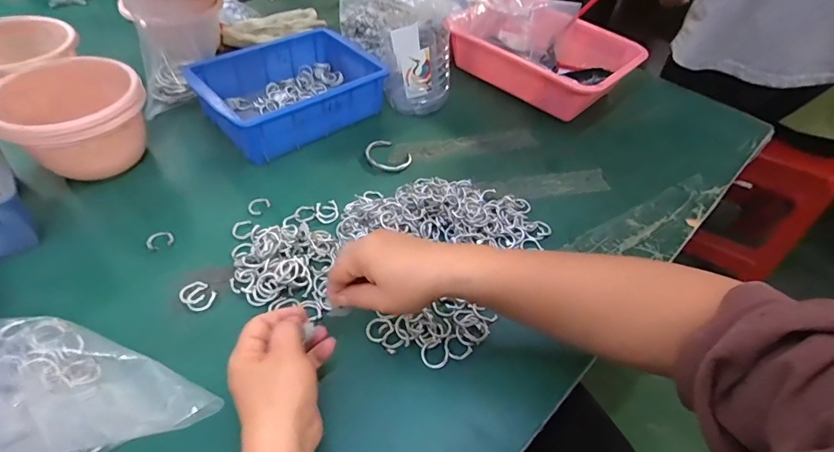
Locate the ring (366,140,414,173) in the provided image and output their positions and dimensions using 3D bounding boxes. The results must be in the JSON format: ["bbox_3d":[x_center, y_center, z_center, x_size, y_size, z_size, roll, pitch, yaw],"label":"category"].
[{"bbox_3d":[-0.042,-0.096,0.588,0.066,0.014,0.052,28,52,21],"label":"ring"}]

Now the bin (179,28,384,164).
[{"bbox_3d":[-0.184,-0.198,0.627,0.236,0.081,0.170,-32,58,-31],"label":"bin"}]

